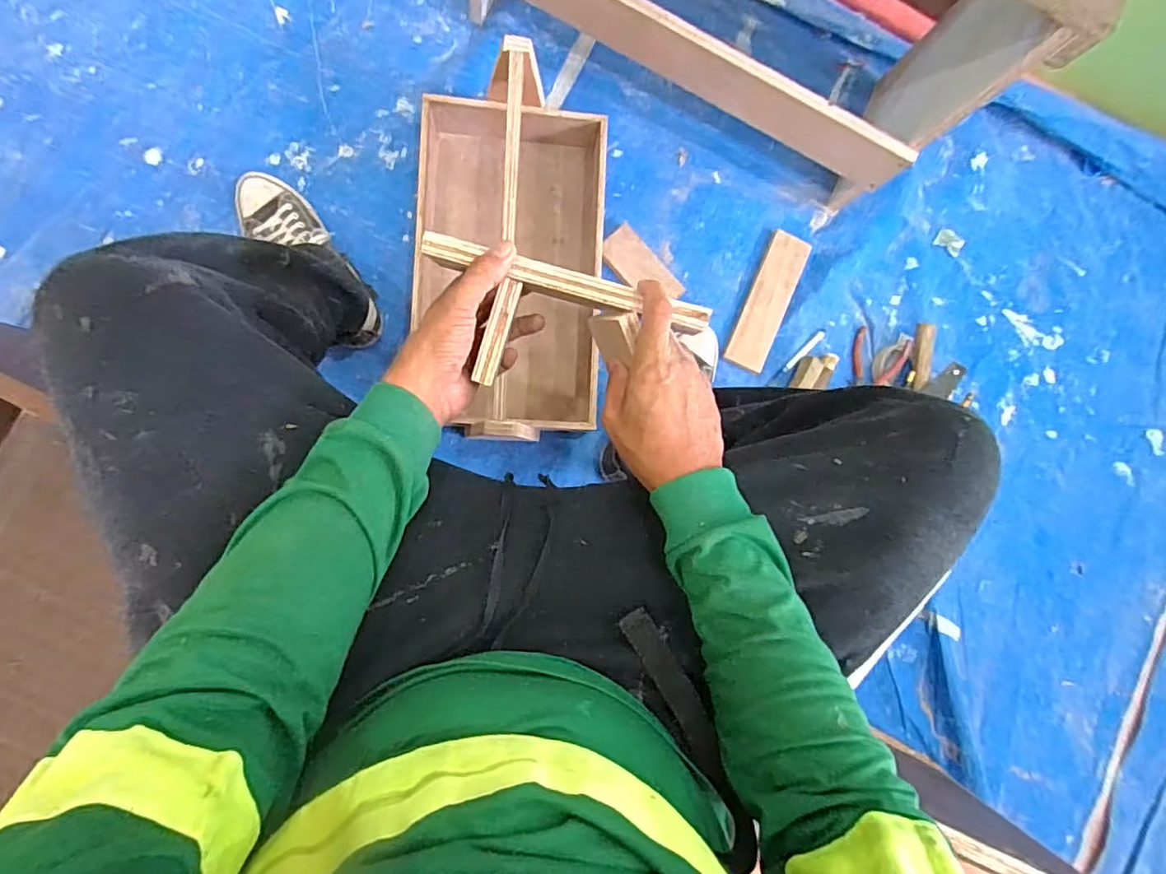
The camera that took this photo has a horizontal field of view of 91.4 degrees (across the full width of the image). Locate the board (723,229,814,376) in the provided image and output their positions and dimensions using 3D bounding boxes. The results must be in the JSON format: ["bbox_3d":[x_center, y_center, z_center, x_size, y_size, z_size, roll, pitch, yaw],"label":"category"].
[{"bbox_3d":[0.308,-0.221,0.937,0.070,0.019,0.227,23,85,-7],"label":"board"}]

